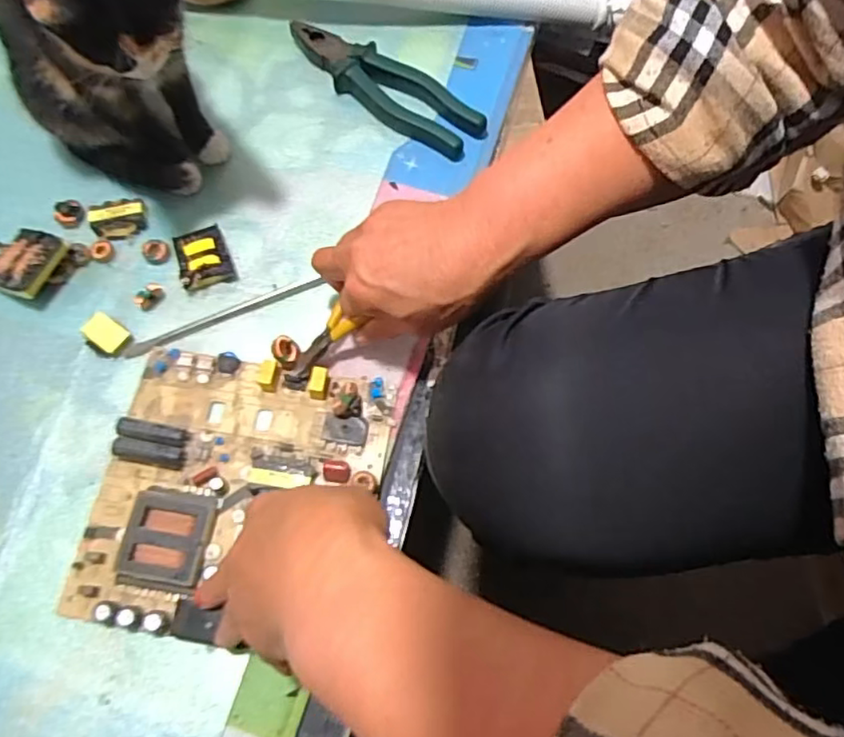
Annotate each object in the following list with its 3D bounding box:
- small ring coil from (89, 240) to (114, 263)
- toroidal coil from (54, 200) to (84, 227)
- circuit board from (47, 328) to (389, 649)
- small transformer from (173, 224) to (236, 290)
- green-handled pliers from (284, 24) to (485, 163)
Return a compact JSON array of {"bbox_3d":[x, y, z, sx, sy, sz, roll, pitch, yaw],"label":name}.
[{"bbox_3d":[-0.250,-0.091,0.486,0.017,0.007,0.017,0,67,1],"label":"small ring coil"},{"bbox_3d":[-0.280,-0.123,0.496,0.022,0.015,0.019,-41,72,-14],"label":"toroidal coil"},{"bbox_3d":[-0.122,0.075,0.412,0.183,0.020,0.185,3,67,3],"label":"circuit board"},{"bbox_3d":[-0.167,-0.085,0.477,0.036,0.015,0.047,-22,69,-8],"label":"small transformer"},{"bbox_3d":[-0.035,-0.244,0.538,0.190,0.020,0.050,35,72,15],"label":"green-handled pliers"}]

